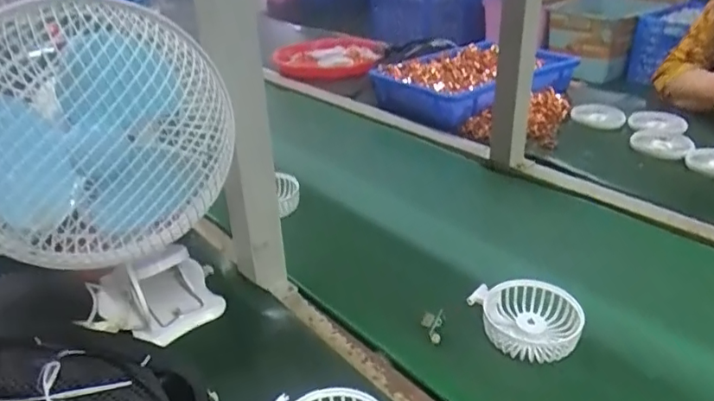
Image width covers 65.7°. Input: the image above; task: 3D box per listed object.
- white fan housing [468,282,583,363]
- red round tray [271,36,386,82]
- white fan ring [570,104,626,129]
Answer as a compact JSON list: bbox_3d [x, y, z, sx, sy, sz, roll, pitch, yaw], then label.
[{"bbox_3d":[0.163,0.111,0.525,0.085,0.029,0.085,-9,31,-11],"label":"white fan housing"},{"bbox_3d":[-0.065,-0.359,1.392,0.273,0.051,0.313,-10,31,-10],"label":"red round tray"},{"bbox_3d":[0.418,-0.147,0.957,0.086,0.012,0.092,5,32,12],"label":"white fan ring"}]

